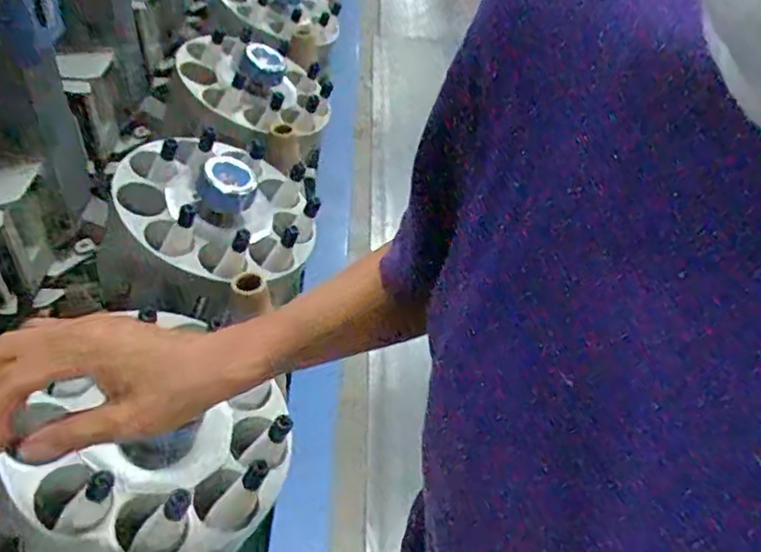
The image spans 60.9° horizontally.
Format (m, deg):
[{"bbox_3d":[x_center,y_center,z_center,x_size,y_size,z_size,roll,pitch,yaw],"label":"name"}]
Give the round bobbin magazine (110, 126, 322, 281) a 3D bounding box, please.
[{"bbox_3d":[-0.198,-0.078,0.824,0.253,0.120,0.224,-11,61,-39],"label":"round bobbin magazine"}]

